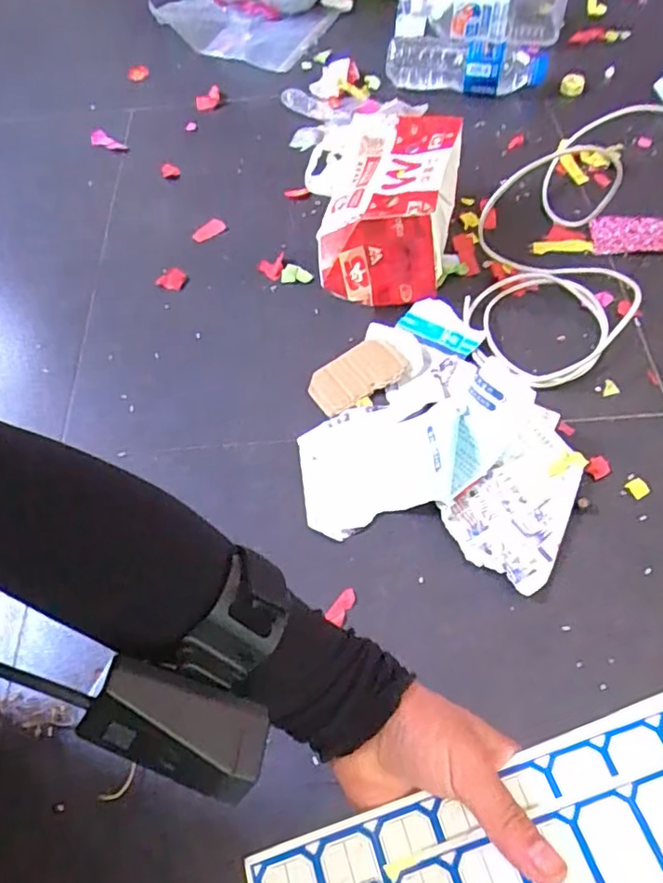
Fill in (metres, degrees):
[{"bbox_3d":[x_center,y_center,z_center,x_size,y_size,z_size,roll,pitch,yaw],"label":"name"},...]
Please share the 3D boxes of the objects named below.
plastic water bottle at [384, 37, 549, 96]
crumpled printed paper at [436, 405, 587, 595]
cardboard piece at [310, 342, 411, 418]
[{"bbox_3d":[0.187,-0.519,0.836,0.215,0.061,0.053,8,53,5],"label":"plastic water bottle"},{"bbox_3d":[0.177,0.049,0.524,0.151,0.037,0.098,-35,61,-25],"label":"crumpled printed paper"},{"bbox_3d":[0.024,-0.070,0.620,0.097,0.006,0.060,-34,67,-5],"label":"cardboard piece"}]

